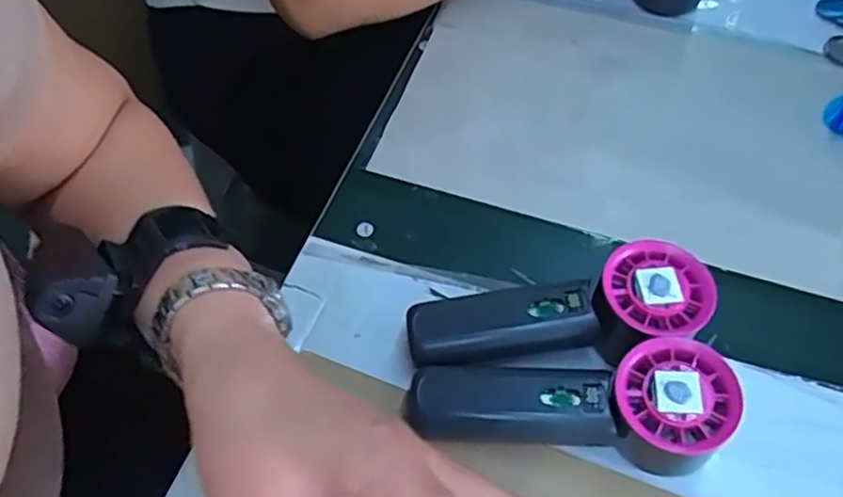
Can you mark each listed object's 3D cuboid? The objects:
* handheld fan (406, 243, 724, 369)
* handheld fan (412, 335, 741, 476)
[{"bbox_3d":[0.073,0.042,0.377,0.158,0.054,0.056,-9,57,-5],"label":"handheld fan"},{"bbox_3d":[0.073,0.077,0.352,0.150,0.054,0.052,6,57,4],"label":"handheld fan"}]

